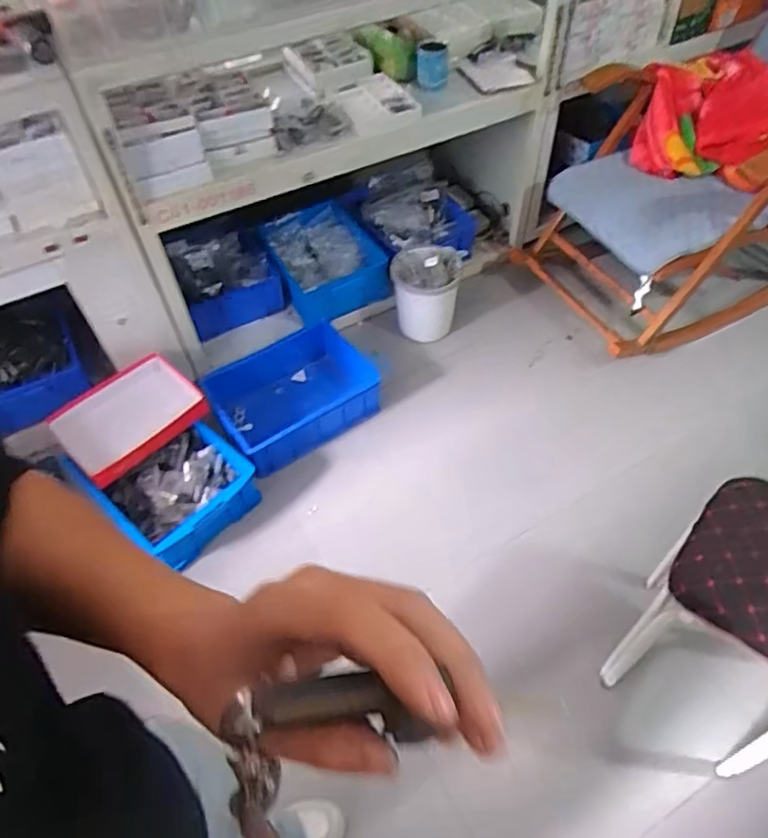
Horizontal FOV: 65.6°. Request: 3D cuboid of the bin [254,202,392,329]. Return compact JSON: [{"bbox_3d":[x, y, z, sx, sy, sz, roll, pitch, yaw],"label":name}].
[{"bbox_3d":[-0.186,-0.506,1.909,0.312,0.163,0.402,-23,55,-14],"label":"bin"}]

